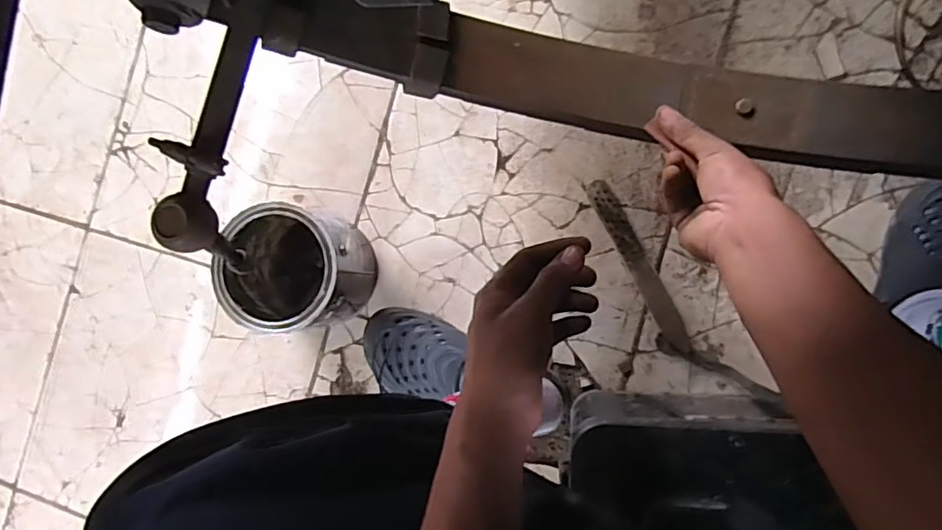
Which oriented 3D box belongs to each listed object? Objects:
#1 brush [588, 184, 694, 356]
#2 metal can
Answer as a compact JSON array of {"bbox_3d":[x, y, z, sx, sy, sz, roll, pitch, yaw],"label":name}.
[{"bbox_3d":[0.214,-0.001,0.740,0.032,0.026,0.234,-27,84,7],"label":"brush"},{"bbox_3d":[-0.219,0.005,0.743,0.154,0.167,0.143,0,88,9],"label":"metal can"}]

